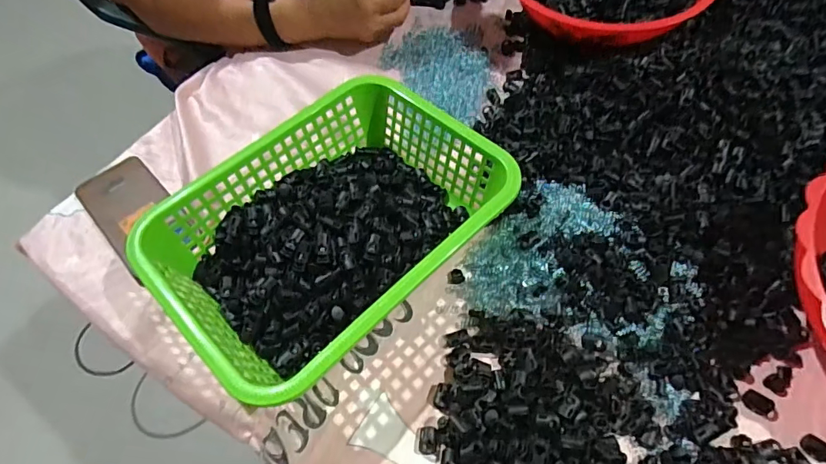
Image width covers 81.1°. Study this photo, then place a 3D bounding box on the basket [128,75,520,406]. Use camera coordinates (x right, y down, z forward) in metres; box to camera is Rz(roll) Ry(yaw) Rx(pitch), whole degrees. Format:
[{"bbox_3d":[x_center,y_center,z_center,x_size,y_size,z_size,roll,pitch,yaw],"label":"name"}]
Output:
[{"bbox_3d":[-0.072,-0.004,0.445,0.297,0.076,0.217,-40,63,-22],"label":"basket"}]

